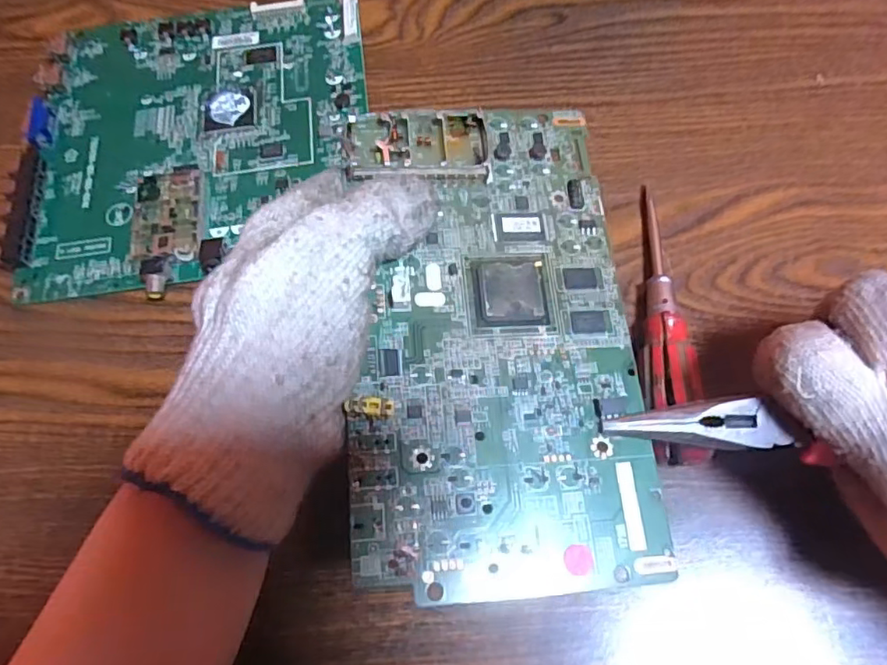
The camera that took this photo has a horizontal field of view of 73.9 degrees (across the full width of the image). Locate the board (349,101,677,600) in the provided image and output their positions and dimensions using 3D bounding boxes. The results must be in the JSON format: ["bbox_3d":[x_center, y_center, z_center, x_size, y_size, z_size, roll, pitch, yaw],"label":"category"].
[{"bbox_3d":[0.017,-0.005,0.212,0.099,0.022,0.181,-6,68,0],"label":"board"}]

